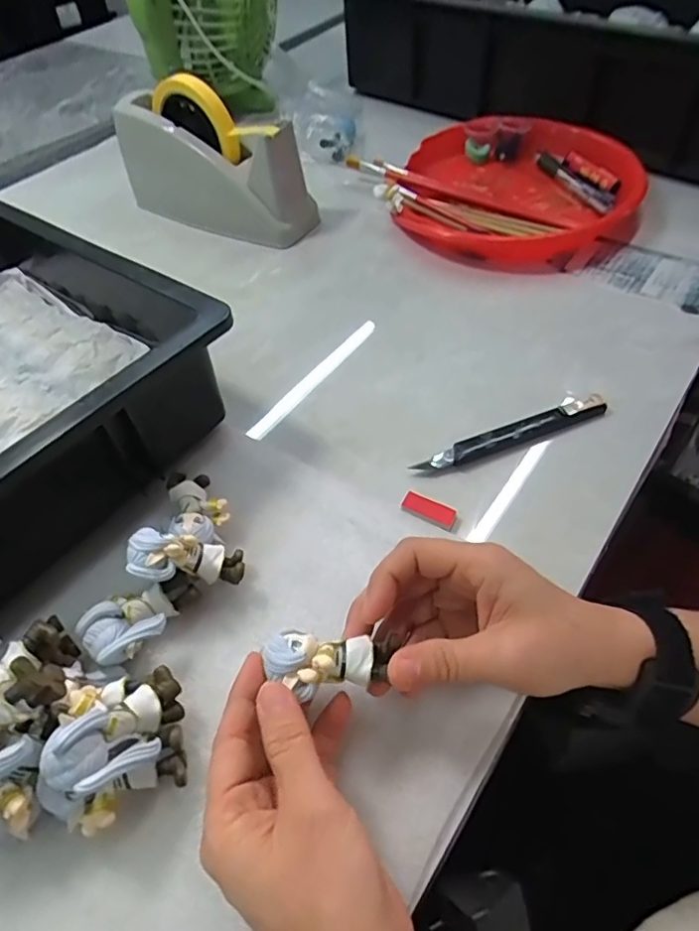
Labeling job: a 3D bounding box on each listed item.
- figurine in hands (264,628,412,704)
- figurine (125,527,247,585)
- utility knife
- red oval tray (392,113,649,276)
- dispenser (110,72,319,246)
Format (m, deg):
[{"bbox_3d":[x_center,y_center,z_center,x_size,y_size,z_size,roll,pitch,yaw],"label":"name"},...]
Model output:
[{"bbox_3d":[-0.007,0.088,0.257,0.060,0.020,0.028,3,51,-9],"label":"figurine in hands"},{"bbox_3d":[-0.087,0.049,0.307,0.062,0.022,0.027,15,45,-27],"label":"figurine"},{"bbox_3d":[0.114,-0.021,0.390,0.145,0.009,0.018,-21,53,-12],"label":"utility knife"},{"bbox_3d":[0.178,-0.290,0.588,0.233,0.049,0.254,4,52,8],"label":"red oval tray"},{"bbox_3d":[-0.144,-0.311,0.571,0.215,0.116,0.061,20,55,19],"label":"dispenser"}]

